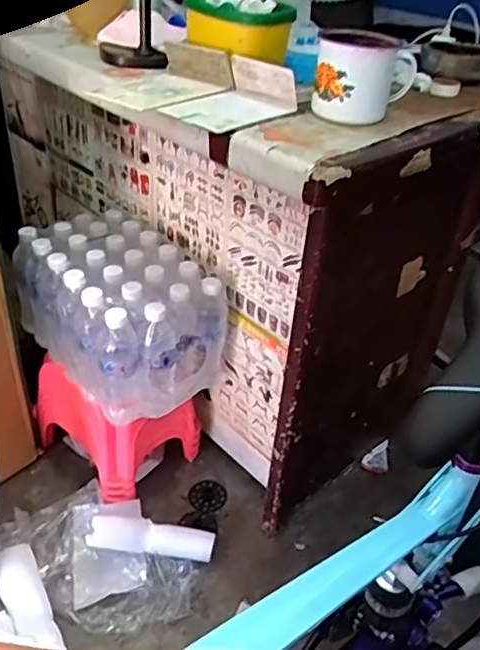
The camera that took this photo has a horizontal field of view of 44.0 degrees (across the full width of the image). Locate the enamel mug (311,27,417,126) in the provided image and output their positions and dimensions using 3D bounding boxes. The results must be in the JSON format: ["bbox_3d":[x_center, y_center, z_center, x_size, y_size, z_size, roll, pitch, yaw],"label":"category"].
[{"bbox_3d":[0.157,-0.316,0.764,0.121,0.091,0.101,14,38,10],"label":"enamel mug"}]

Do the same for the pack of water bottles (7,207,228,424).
[{"bbox_3d":[-0.209,-0.034,1.081,0.255,0.211,0.358,-25,47,-34],"label":"pack of water bottles"}]

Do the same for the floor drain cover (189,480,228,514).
[{"bbox_3d":[-0.064,0.345,1.206,0.073,0.017,0.071,7,37,2],"label":"floor drain cover"}]

